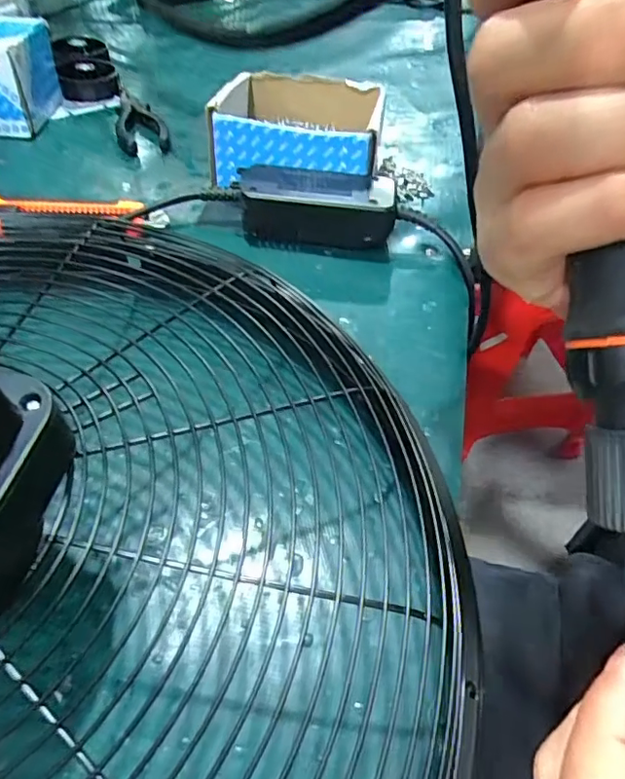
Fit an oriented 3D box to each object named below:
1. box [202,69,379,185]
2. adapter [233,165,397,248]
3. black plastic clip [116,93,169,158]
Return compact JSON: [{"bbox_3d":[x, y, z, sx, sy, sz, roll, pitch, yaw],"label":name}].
[{"bbox_3d":[-0.013,-0.221,0.478,0.134,0.071,0.124,5,50,0],"label":"box"},{"bbox_3d":[0.003,-0.144,0.428,0.117,0.043,0.054,5,50,0],"label":"adapter"},{"bbox_3d":[-0.174,-0.274,0.551,0.047,0.012,0.132,-9,51,-12],"label":"black plastic clip"}]

